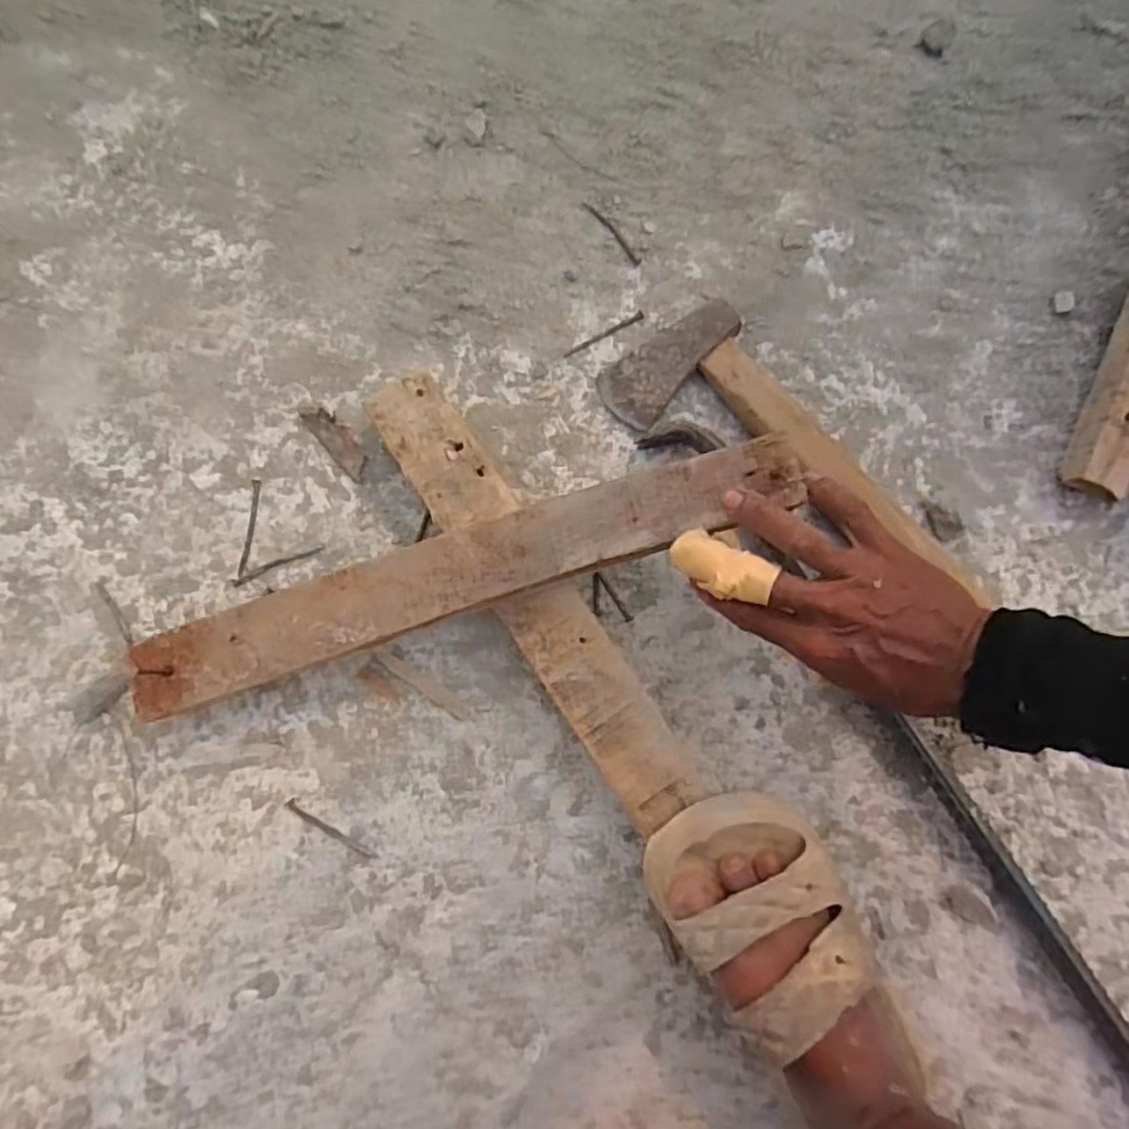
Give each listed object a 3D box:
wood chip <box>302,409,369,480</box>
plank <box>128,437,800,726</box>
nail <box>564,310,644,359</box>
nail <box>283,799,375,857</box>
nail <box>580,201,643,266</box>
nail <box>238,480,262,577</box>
[{"bbox_3d":[-0.174,-0.095,0.540,0.022,0.004,0.068,-39,83,-7],"label":"wood chip"},{"bbox_3d":[-0.071,0.008,0.456,0.450,0.010,0.050,-19,81,5],"label":"plank"},{"bbox_3d":[0.032,-0.183,0.560,0.072,0.004,0.007,-30,82,-6],"label":"nail"},{"bbox_3d":[-0.164,0.186,0.492,0.073,0.004,0.008,33,81,5],"label":"nail"},{"bbox_3d":[0.039,-0.272,0.577,0.009,0.004,0.071,-36,83,-6],"label":"nail"},{"bbox_3d":[-0.238,-0.028,0.532,0.007,0.004,0.074,5,80,0],"label":"nail"}]

